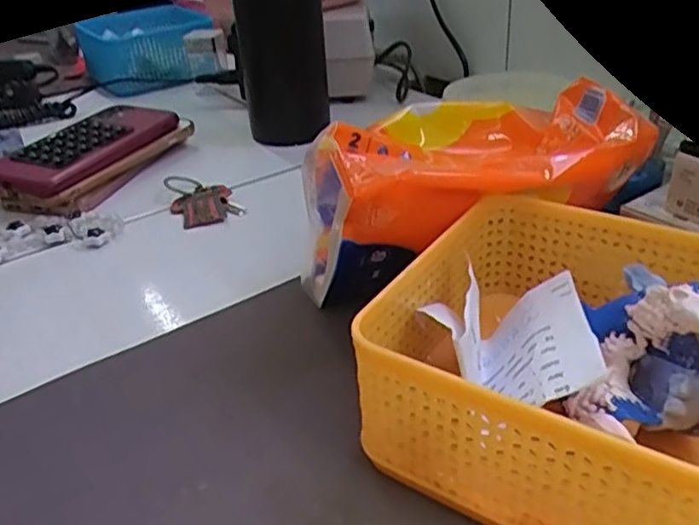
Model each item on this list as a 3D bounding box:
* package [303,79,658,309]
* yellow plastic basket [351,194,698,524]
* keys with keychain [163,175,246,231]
[{"bbox_3d":[0.060,-0.037,0.331,0.173,0.086,0.068,-15,33,-13],"label":"package"},{"bbox_3d":[0.087,0.038,0.255,0.132,0.065,0.134,14,37,29],"label":"yellow plastic basket"},{"bbox_3d":[-0.108,-0.047,0.477,0.045,0.013,0.077,-20,35,-24],"label":"keys with keychain"}]

